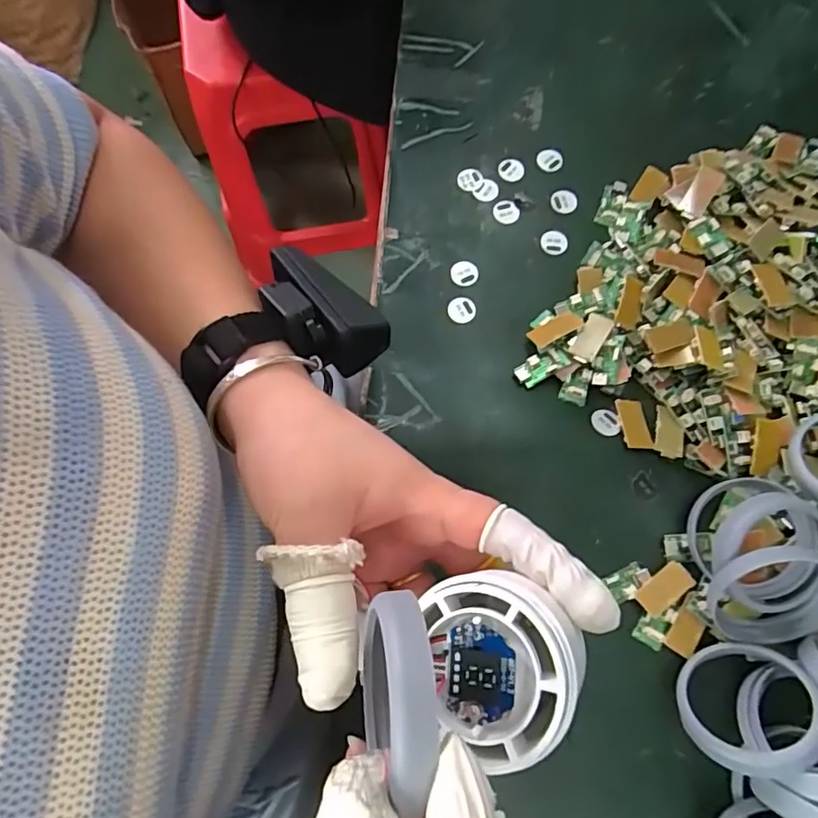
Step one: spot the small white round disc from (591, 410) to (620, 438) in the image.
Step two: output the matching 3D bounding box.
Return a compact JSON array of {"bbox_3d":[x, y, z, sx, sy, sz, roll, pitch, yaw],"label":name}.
[{"bbox_3d":[0.112,0.008,0.313,0.015,0.005,0.016,0,73,-1],"label":"small white round disc"}]

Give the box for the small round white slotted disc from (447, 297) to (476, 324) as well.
[{"bbox_3d":[0.033,-0.062,0.337,0.017,0.004,0.017,0,73,-1],"label":"small round white slotted disc"}]

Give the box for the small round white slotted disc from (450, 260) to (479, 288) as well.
[{"bbox_3d":[0.035,-0.086,0.344,0.017,0.004,0.017,0,73,-1],"label":"small round white slotted disc"}]

